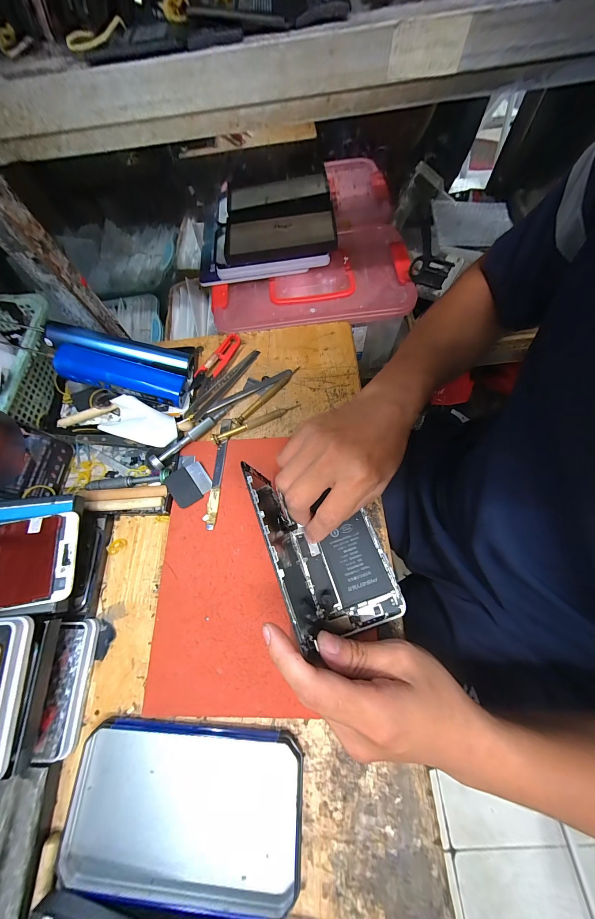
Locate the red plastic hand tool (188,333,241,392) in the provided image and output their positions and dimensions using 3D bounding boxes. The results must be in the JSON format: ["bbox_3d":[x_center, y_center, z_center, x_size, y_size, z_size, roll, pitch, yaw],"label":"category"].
[{"bbox_3d":[-0.103,-0.125,0.373,0.021,0.012,0.099,27,73,14],"label":"red plastic hand tool"}]

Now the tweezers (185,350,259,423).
[{"bbox_3d":[-0.089,-0.096,0.359,0.015,0.009,0.126,33,71,14],"label":"tweezers"}]

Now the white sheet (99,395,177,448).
[{"bbox_3d":[-0.180,-0.044,0.335,0.085,0.018,0.044,12,70,9],"label":"white sheet"}]

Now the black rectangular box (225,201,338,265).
[{"bbox_3d":[-0.028,-0.362,0.466,0.174,0.015,0.103,-5,70,4],"label":"black rectangular box"}]

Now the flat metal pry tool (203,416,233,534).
[{"bbox_3d":[-0.088,0.012,0.326,0.014,0.010,0.130,1,68,5],"label":"flat metal pry tool"}]

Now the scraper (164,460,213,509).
[{"bbox_3d":[-0.116,0.026,0.312,0.042,0.008,0.039,-35,70,-9],"label":"scraper"}]

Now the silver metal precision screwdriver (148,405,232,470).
[{"bbox_3d":[-0.117,-0.029,0.326,0.014,0.015,0.108,41,73,16],"label":"silver metal precision screwdriver"}]

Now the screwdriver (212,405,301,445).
[{"bbox_3d":[-0.047,-0.044,0.339,0.106,0.010,0.010,-27,69,-6],"label":"screwdriver"}]

